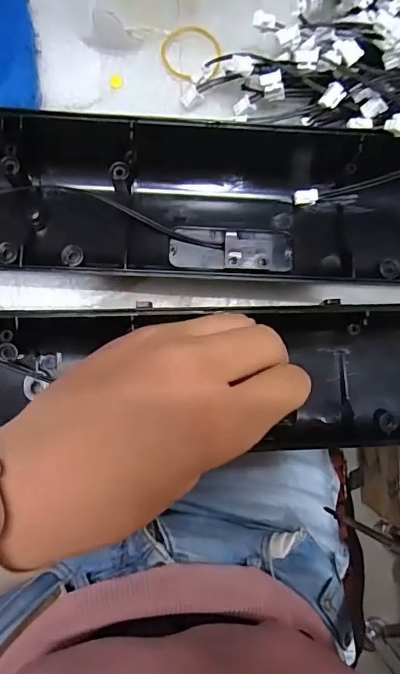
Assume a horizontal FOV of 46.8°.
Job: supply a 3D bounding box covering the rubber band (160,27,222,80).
[{"bbox_3d":[-0.004,-0.145,0.236,0.031,0.008,0.029,0,89,-6],"label":"rubber band"}]

